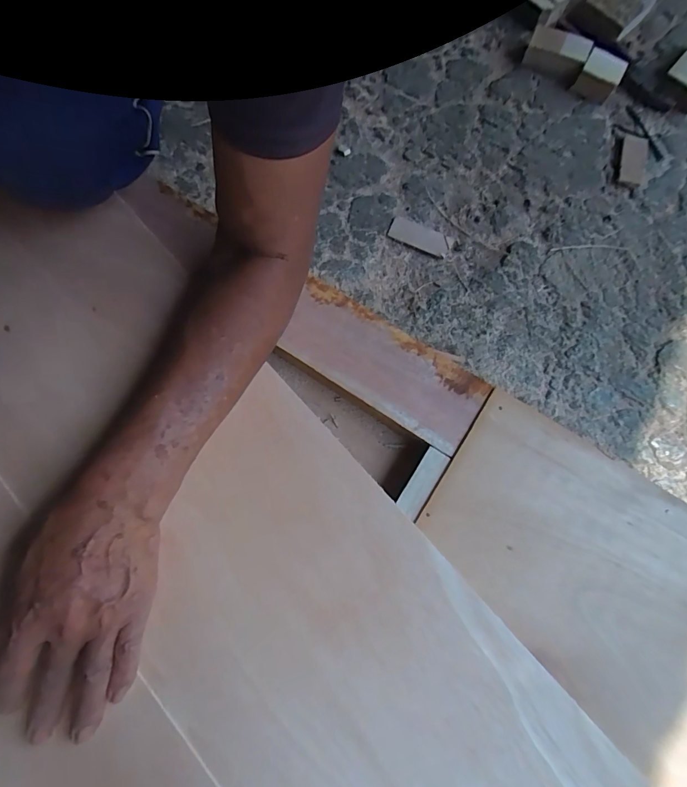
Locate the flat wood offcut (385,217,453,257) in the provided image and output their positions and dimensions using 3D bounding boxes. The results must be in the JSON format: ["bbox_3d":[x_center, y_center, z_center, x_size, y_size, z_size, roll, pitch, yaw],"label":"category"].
[{"bbox_3d":[0.098,-0.200,0.531,0.079,0.004,0.030,19,75,4],"label":"flat wood offcut"}]

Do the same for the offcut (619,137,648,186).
[{"bbox_3d":[0.390,-0.315,0.568,0.033,0.009,0.081,15,75,2],"label":"offcut"}]

